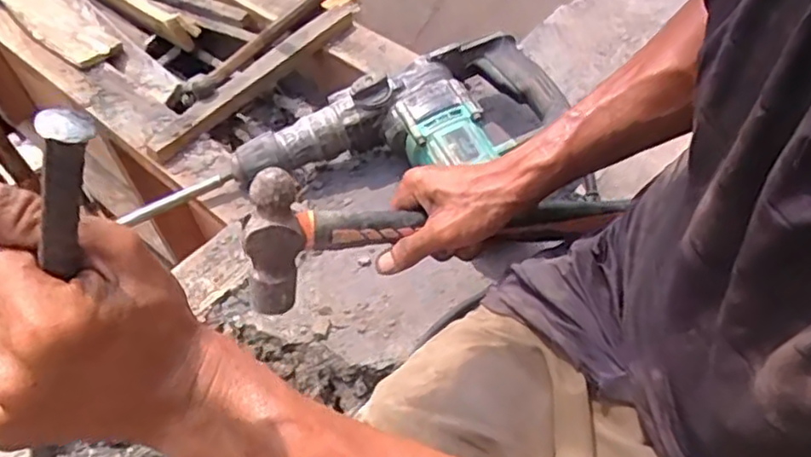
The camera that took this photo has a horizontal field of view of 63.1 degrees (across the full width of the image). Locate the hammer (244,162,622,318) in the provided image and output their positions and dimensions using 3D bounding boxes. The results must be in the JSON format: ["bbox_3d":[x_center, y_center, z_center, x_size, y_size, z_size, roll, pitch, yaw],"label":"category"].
[{"bbox_3d":[0.030,0.002,0.545,0.318,0.108,0.056,-6,52,-15],"label":"hammer"}]

